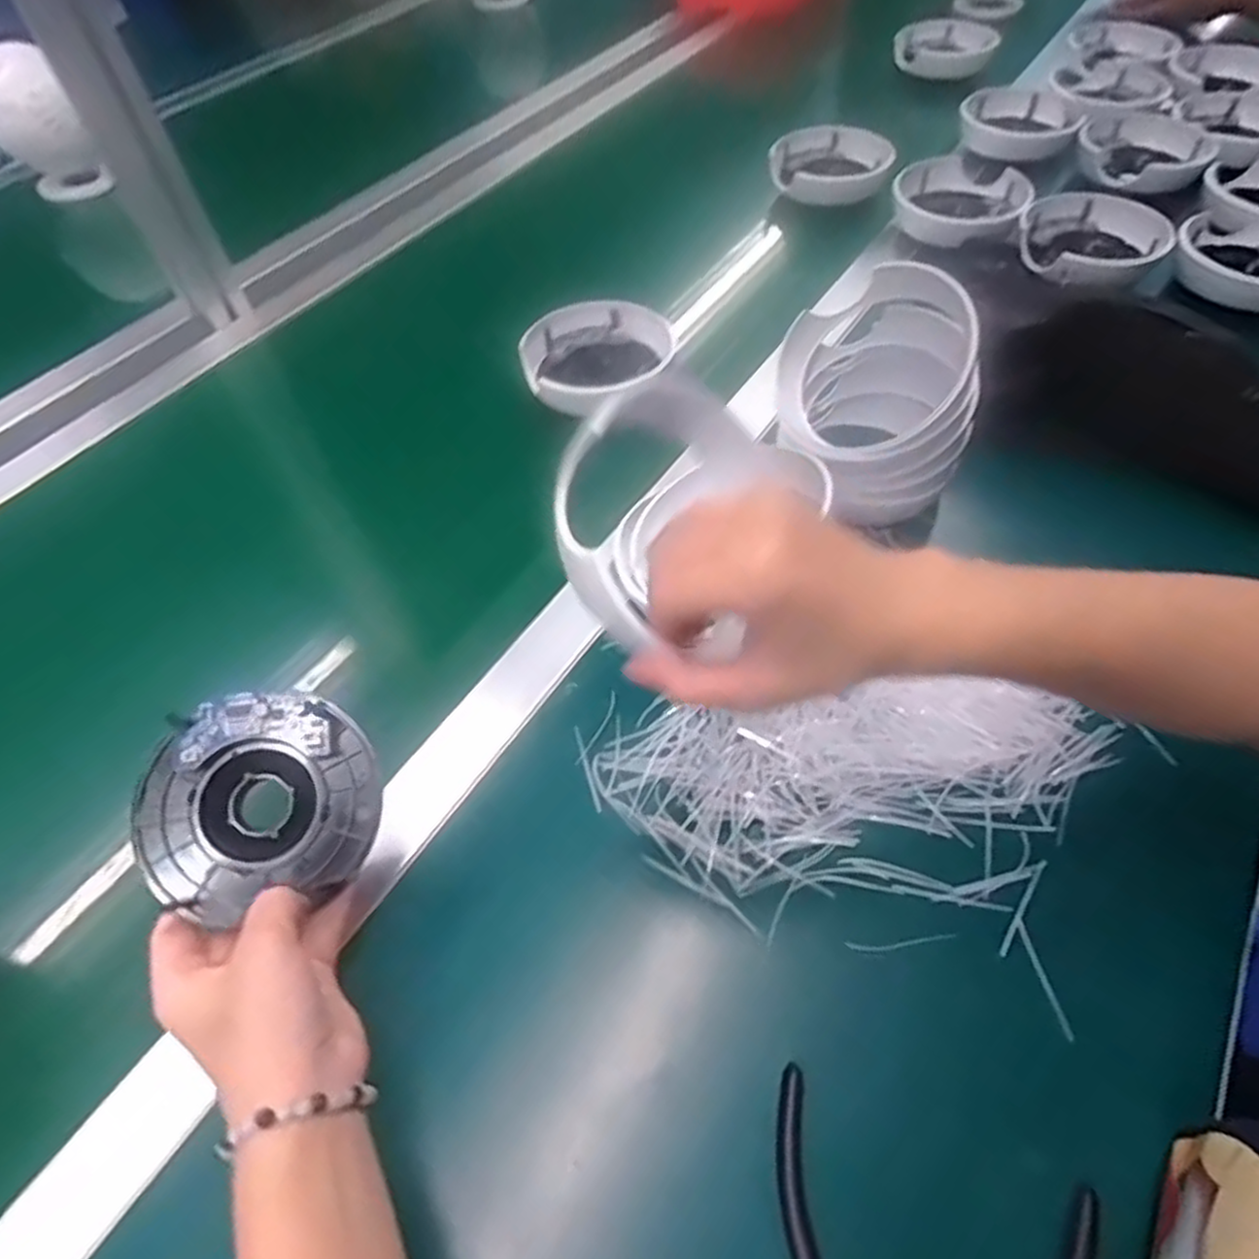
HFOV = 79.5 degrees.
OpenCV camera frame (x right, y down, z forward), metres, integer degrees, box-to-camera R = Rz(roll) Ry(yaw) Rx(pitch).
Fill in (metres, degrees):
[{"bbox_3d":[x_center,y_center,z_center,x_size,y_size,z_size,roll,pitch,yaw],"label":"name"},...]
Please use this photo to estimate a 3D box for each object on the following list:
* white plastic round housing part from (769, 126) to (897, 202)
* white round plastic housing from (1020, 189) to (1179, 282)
[{"bbox_3d":[0.207,-0.481,0.776,0.113,0.030,0.122,-2,53,3],"label":"white plastic round housing part"},{"bbox_3d":[0.400,-0.338,0.660,0.117,0.036,0.108,-2,53,3],"label":"white round plastic housing"}]

